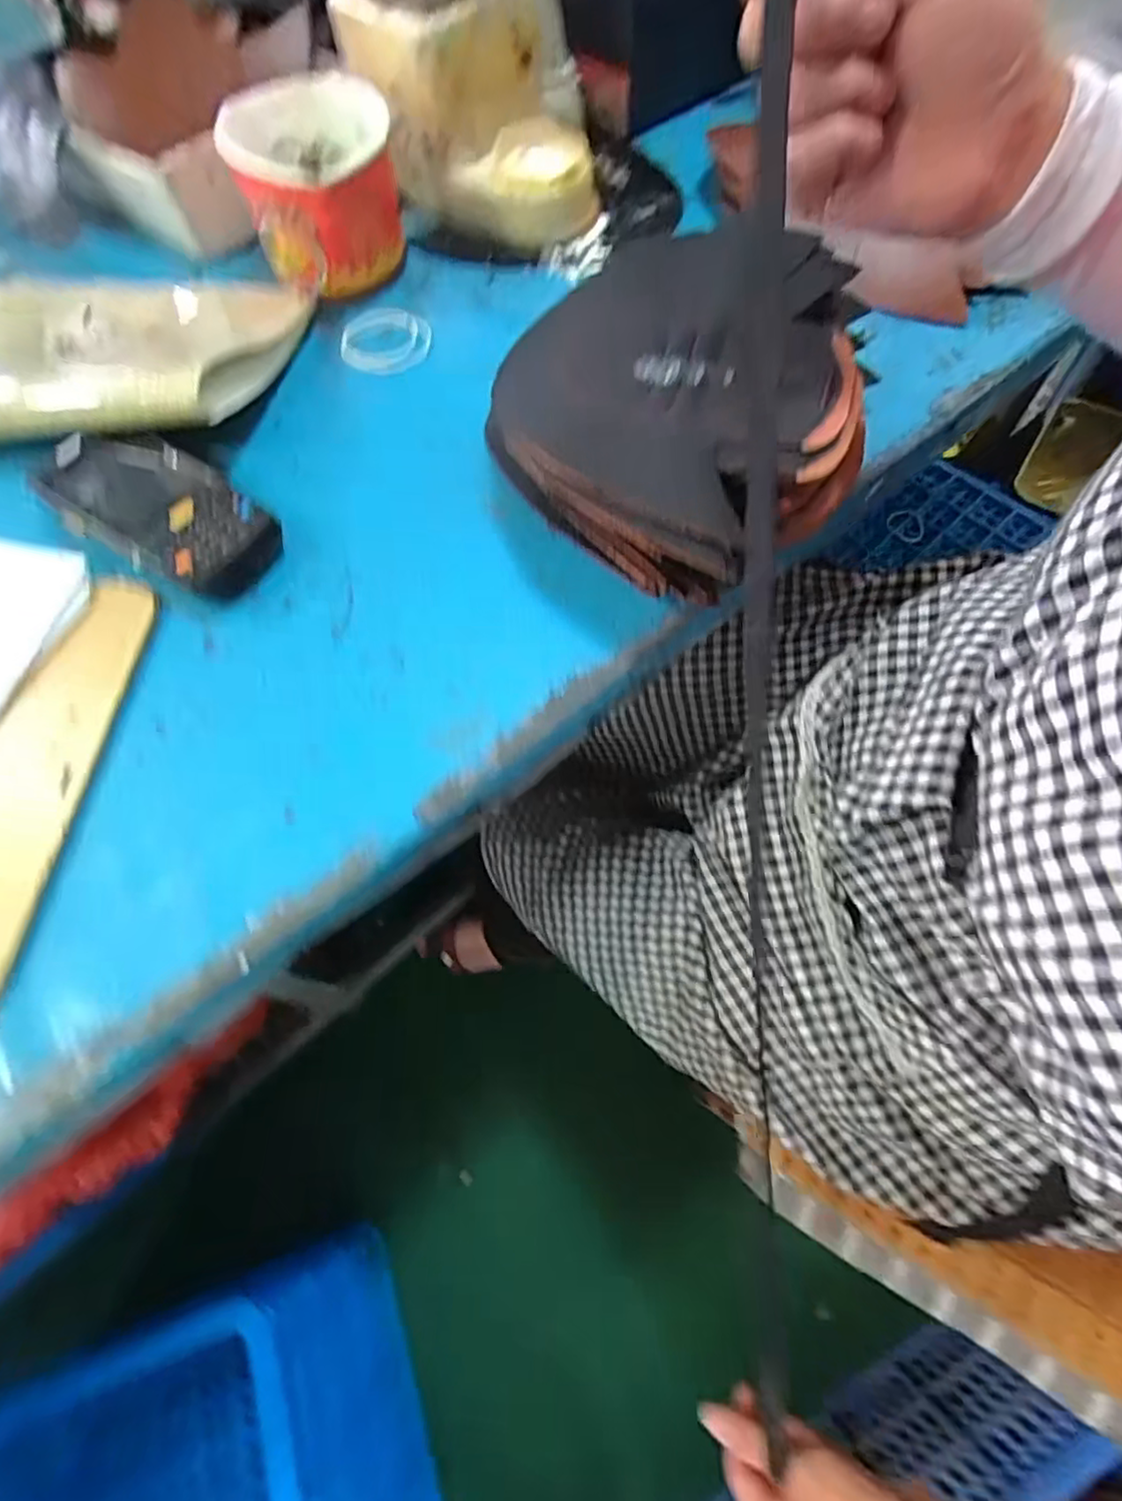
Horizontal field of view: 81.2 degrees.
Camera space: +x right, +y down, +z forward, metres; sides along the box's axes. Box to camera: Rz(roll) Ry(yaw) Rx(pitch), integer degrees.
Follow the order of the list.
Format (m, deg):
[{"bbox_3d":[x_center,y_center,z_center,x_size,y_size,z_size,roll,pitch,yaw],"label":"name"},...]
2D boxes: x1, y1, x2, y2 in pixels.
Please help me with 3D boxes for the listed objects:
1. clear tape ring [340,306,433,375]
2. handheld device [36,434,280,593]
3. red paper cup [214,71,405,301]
[{"bbox_3d":[-0.125,-0.295,0.470,0.063,0.008,0.063,-1,65,2],"label":"clear tape ring"},{"bbox_3d":[-0.238,-0.142,0.388,0.146,0.029,0.072,29,69,15],"label":"handheld device"},{"bbox_3d":[-0.170,-0.398,0.468,0.108,0.080,0.137,-16,65,-5],"label":"red paper cup"}]

